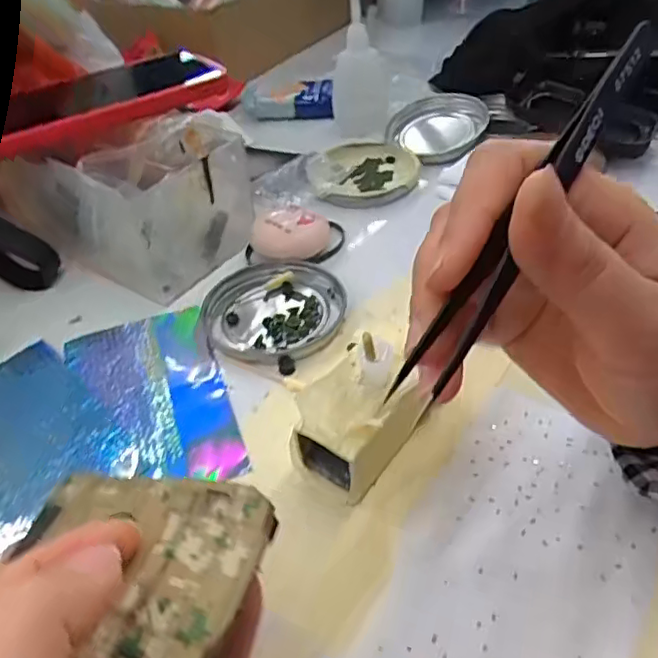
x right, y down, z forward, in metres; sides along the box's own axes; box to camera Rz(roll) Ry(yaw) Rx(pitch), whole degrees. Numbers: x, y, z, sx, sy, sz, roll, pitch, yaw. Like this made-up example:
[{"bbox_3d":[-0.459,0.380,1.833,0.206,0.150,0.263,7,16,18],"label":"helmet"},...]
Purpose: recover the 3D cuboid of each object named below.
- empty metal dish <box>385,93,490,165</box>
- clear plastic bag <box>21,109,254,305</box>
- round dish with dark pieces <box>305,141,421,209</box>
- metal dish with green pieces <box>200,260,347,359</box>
[{"bbox_3d":[0.083,-0.160,0.471,0.075,0.020,0.073,-3,43,3],"label":"empty metal dish"},{"bbox_3d":[-0.108,-0.084,0.375,0.096,0.065,0.101,27,52,30],"label":"clear plastic bag"},{"bbox_3d":[0.025,-0.115,0.440,0.078,0.016,0.080,-3,43,3],"label":"round dish with dark pieces"},{"bbox_3d":[-0.031,-0.011,0.338,0.077,0.009,0.073,-3,43,3],"label":"metal dish with green pieces"}]

